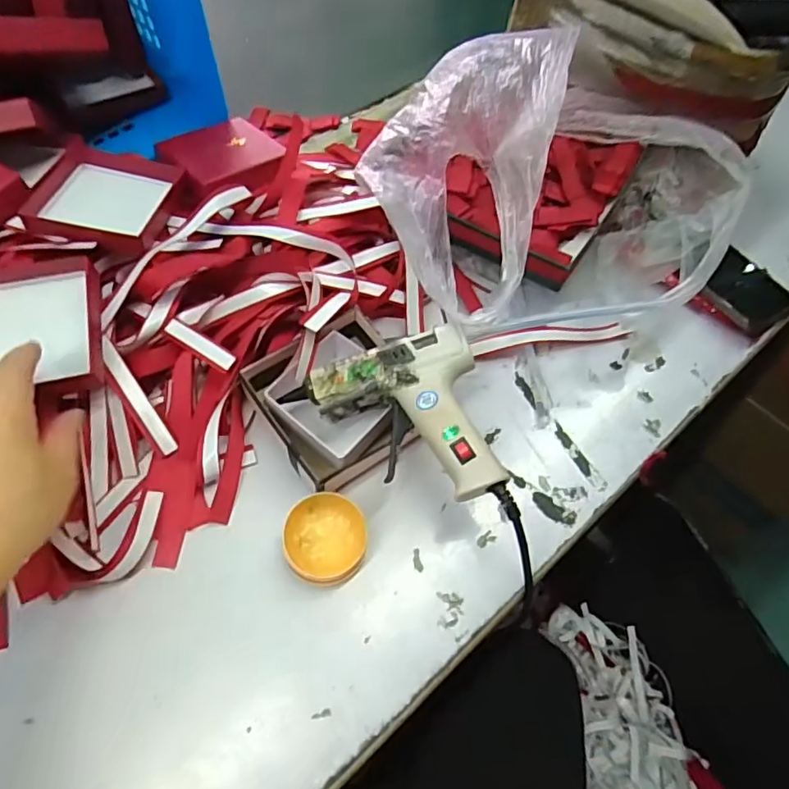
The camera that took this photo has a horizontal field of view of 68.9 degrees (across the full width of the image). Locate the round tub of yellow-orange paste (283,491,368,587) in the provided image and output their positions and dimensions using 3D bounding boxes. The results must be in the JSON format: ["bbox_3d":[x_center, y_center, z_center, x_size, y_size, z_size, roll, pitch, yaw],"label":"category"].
[{"bbox_3d":[-0.044,0.093,0.370,0.051,0.023,0.053,2,61,-3],"label":"round tub of yellow-orange paste"}]

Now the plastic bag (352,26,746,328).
[{"bbox_3d":[0.121,-0.155,0.449,0.268,0.147,0.216,-12,62,-10],"label":"plastic bag"}]

